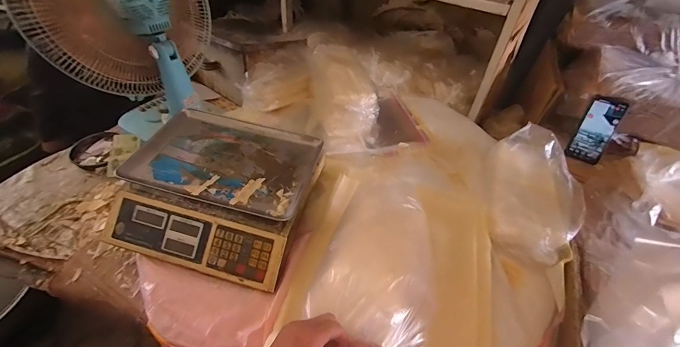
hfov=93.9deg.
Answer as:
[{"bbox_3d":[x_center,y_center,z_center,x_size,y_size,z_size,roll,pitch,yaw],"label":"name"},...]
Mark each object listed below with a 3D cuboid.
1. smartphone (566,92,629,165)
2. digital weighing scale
[{"bbox_3d":[0.632,-0.106,0.784,0.078,0.158,0.013,22,14,15],"label":"smartphone"},{"bbox_3d":[-0.228,0.022,0.635,0.334,0.104,0.316,13,45,9],"label":"digital weighing scale"}]

